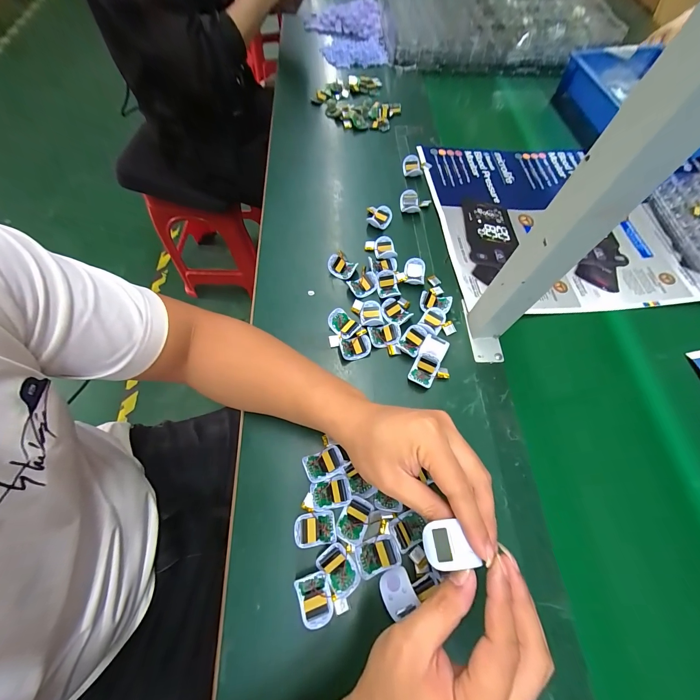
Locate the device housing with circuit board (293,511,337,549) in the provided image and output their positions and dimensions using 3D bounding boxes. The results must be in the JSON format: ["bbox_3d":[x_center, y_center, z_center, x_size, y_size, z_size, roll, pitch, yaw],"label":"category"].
[{"bbox_3d":[-0.035,0.183,0.315,0.041,0.012,0.030,-7,65,-5],"label":"device housing with circuit board"}]

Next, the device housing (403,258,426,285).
[{"bbox_3d":[0.097,-0.114,0.457,0.030,0.018,0.039,5,65,1],"label":"device housing"}]

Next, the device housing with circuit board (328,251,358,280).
[{"bbox_3d":[-0.012,-0.124,0.462,0.040,0.020,0.033,34,69,13],"label":"device housing with circuit board"}]

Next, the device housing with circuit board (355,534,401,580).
[{"bbox_3d":[0.028,0.204,0.305,0.043,0.006,0.031,-14,66,-8],"label":"device housing with circuit board"}]

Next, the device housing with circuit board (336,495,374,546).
[{"bbox_3d":[0.005,0.175,0.317,0.028,0.007,0.041,23,67,9],"label":"device housing with circuit board"}]

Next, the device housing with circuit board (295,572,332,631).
[{"bbox_3d":[-0.034,0.235,0.290,0.029,0.017,0.042,-17,67,-9],"label":"device housing with circuit board"}]

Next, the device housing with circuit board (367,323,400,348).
[{"bbox_3d":[0.046,-0.021,0.413,0.042,0.011,0.031,-12,66,-7],"label":"device housing with circuit board"}]

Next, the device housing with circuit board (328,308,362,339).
[{"bbox_3d":[-0.009,-0.034,0.417,0.028,0.018,0.040,-40,72,-18],"label":"device housing with circuit board"}]

